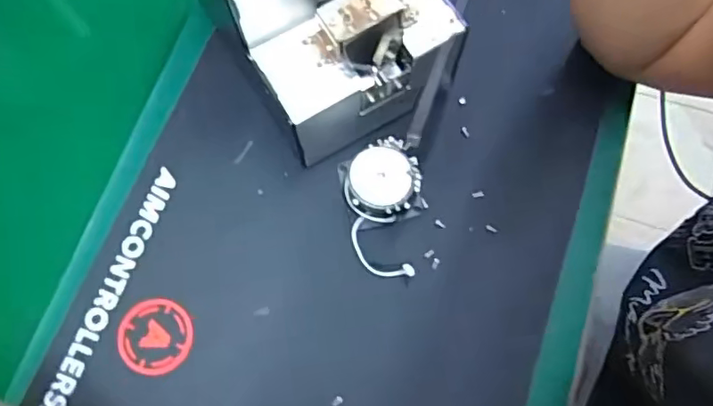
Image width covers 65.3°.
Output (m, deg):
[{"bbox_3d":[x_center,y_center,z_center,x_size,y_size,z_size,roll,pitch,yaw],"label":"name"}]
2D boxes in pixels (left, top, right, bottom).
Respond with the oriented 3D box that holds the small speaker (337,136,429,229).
[{"bbox_3d":[0.017,-0.014,0.380,0.051,0.028,0.051,-19,73,-7],"label":"small speaker"}]

